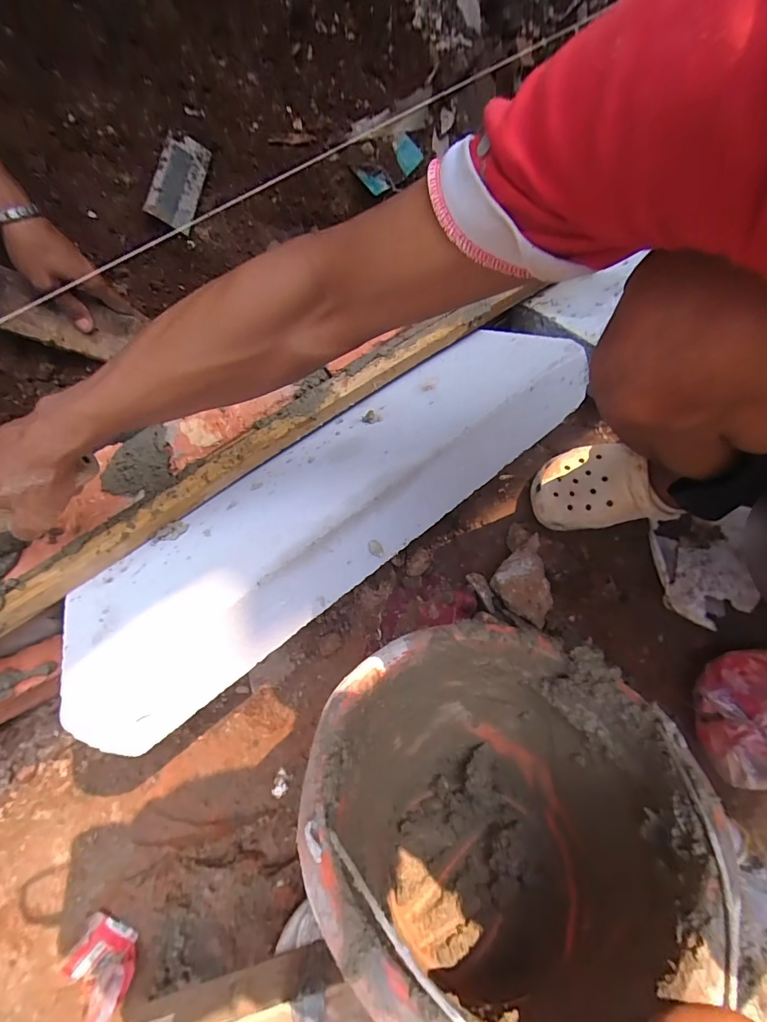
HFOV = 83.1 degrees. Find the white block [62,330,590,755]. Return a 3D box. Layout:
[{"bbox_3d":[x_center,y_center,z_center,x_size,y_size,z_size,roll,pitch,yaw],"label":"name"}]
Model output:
[{"bbox_3d":[-0.047,-0.026,0.453,0.578,0.095,0.190,-37,76,-10],"label":"white block"}]

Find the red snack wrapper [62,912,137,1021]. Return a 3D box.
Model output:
[{"bbox_3d":[-0.286,0.460,0.433,0.075,0.032,0.065,28,75,9],"label":"red snack wrapper"}]

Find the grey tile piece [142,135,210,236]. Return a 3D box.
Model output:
[{"bbox_3d":[-0.286,-0.465,0.605,0.057,0.015,0.138,16,80,-29],"label":"grey tile piece"}]

